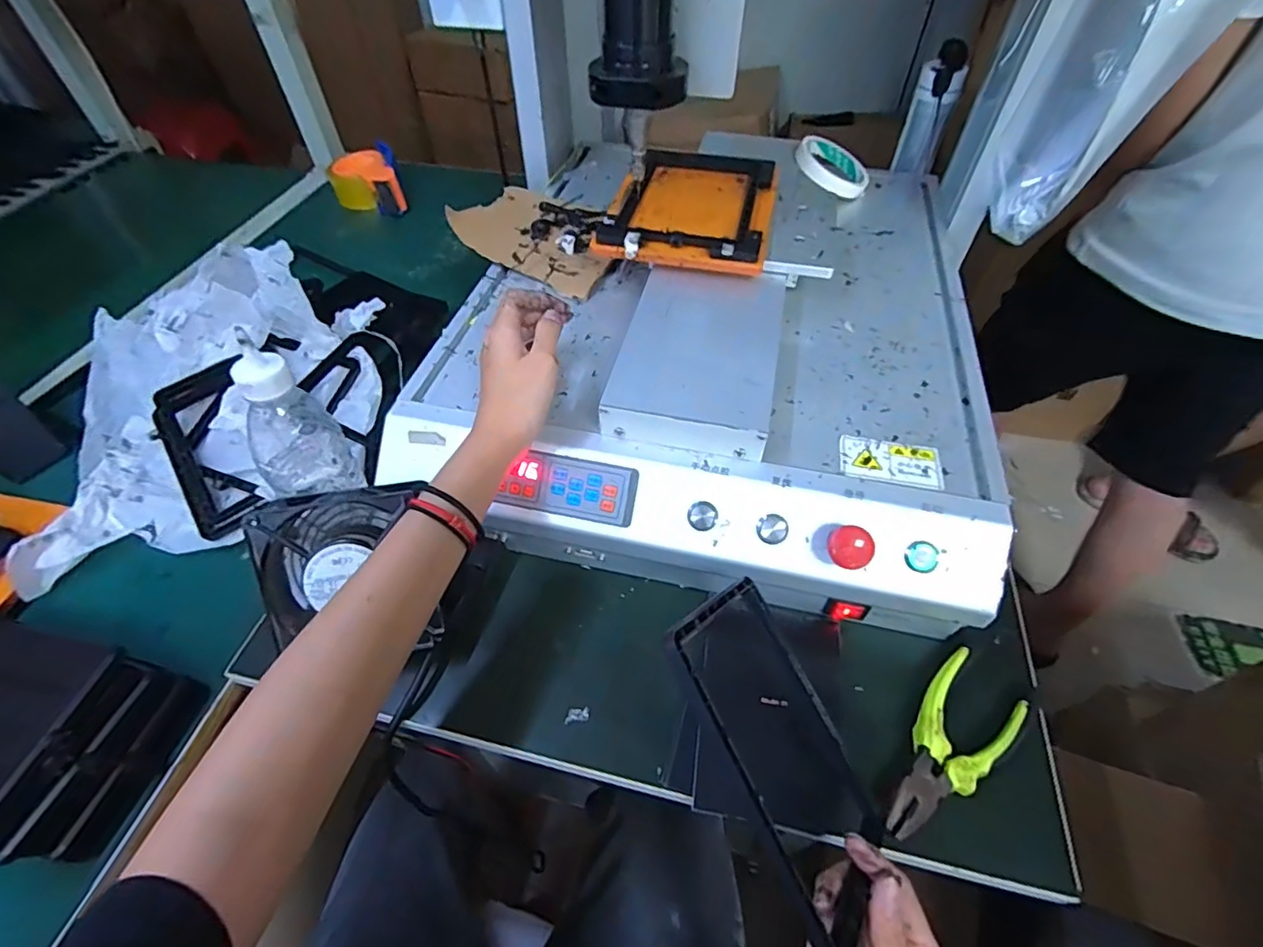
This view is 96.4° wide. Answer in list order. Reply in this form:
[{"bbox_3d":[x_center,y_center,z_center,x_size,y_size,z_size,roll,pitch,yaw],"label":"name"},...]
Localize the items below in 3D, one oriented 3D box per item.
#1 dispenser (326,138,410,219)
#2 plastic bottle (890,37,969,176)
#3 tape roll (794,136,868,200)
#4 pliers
[{"bbox_3d":[-0.425,-0.466,0.903,0.107,0.065,0.121,-16,53,-12],"label":"dispenser"},{"bbox_3d":[0.364,-0.439,0.688,0.050,0.128,0.045,16,53,12],"label":"plastic bottle"},{"bbox_3d":[0.235,-0.357,0.663,0.079,0.014,0.090,-27,76,-28],"label":"tape roll"},{"bbox_3d":[0.211,0.184,0.382,0.136,0.011,0.056,-34,59,-24],"label":"pliers"}]

